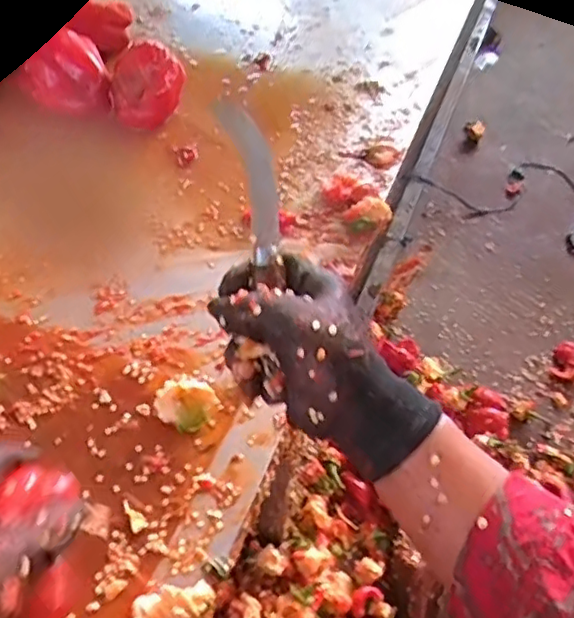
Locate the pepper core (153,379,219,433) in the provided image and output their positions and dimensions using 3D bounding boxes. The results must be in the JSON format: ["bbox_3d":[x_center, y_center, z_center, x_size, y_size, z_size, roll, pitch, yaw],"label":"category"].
[{"bbox_3d":[-0.079,0.074,0.494,0.038,0.029,0.038,2,52,-2],"label":"pepper core"}]

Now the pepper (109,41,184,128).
[{"bbox_3d":[-0.154,-0.247,0.696,0.080,0.067,0.060,-7,53,-9],"label":"pepper"}]

